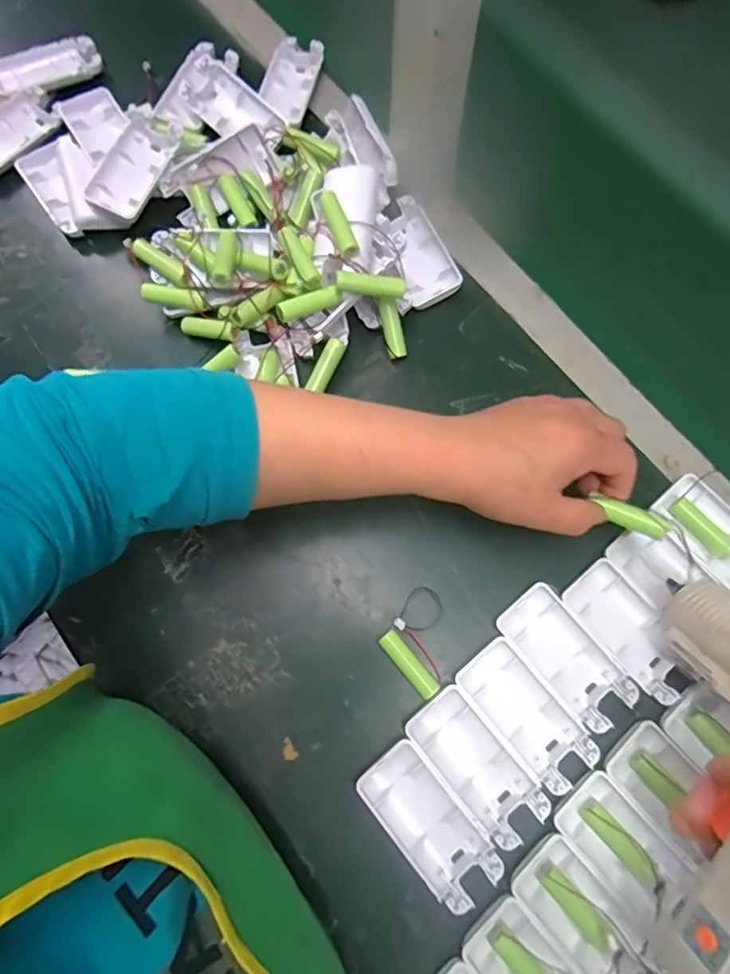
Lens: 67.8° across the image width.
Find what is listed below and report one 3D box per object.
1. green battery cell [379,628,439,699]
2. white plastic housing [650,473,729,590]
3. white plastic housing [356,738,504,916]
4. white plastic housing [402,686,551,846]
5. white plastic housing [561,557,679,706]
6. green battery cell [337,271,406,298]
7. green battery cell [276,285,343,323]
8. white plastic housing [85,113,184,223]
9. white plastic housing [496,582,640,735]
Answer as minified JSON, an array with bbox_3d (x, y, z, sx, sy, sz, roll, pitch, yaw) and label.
[{"bbox_3d":[0.029,0.119,0.365,0.014,0.014,0.049,-40,78,-8],"label":"green battery cell"},{"bbox_3d":[0.248,0.035,0.378,0.043,0.016,0.093,-39,78,-8],"label":"white plastic housing"},{"bbox_3d":[0.039,0.209,0.339,0.045,0.013,0.092,-39,78,-8],"label":"white plastic housing"},{"bbox_3d":[0.071,0.176,0.345,0.045,0.011,0.093,-39,78,-8],"label":"white plastic housing"},{"bbox_3d":[0.179,0.096,0.368,0.045,0.011,0.092,-40,78,-9],"label":"white plastic housing"},{"bbox_3d":[0.004,-0.146,0.392,0.050,0.013,0.012,2,73,-14],"label":"green battery cell"},{"bbox_3d":[-0.041,-0.136,0.399,0.050,0.014,0.013,-26,76,-5],"label":"green battery cell"},{"bbox_3d":[-0.182,-0.259,0.434,0.042,0.020,0.096,22,77,7],"label":"white plastic housing"},{"bbox_3d":[0.134,0.112,0.363,0.045,0.012,0.093,-40,78,-9],"label":"white plastic housing"}]

